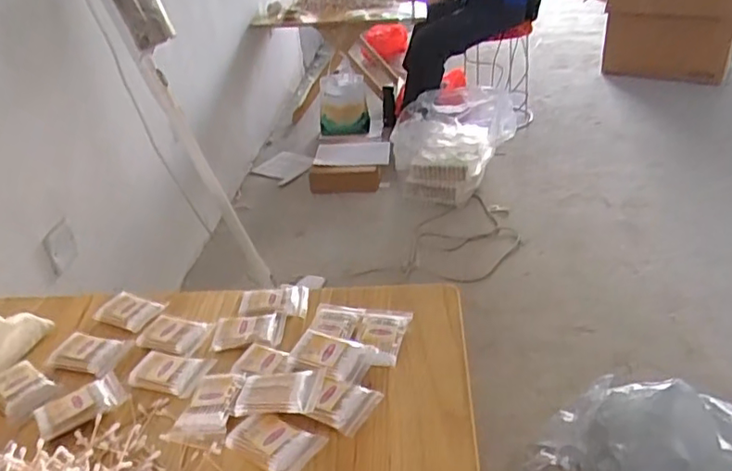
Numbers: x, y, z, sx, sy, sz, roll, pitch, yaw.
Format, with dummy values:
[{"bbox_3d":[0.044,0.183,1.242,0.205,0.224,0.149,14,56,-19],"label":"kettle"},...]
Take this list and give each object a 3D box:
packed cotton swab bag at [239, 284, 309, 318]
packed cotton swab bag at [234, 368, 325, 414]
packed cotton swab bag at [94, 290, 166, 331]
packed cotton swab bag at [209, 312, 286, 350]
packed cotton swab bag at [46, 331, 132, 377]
[{"bbox_3d":[-0.129,0.094,0.828,0.093,0.024,0.060,0,31,9],"label":"packed cotton swab bag"},{"bbox_3d":[-0.096,0.169,0.659,0.088,0.025,0.063,-2,31,6],"label":"packed cotton swab bag"},{"bbox_3d":[-0.332,0.105,0.835,0.085,0.014,0.056,8,33,21],"label":"packed cotton swab bag"},{"bbox_3d":[-0.151,0.121,0.771,0.092,0.018,0.061,-4,31,2],"label":"packed cotton swab bag"},{"bbox_3d":[-0.359,0.150,0.765,0.089,0.018,0.062,0,31,9],"label":"packed cotton swab bag"}]

